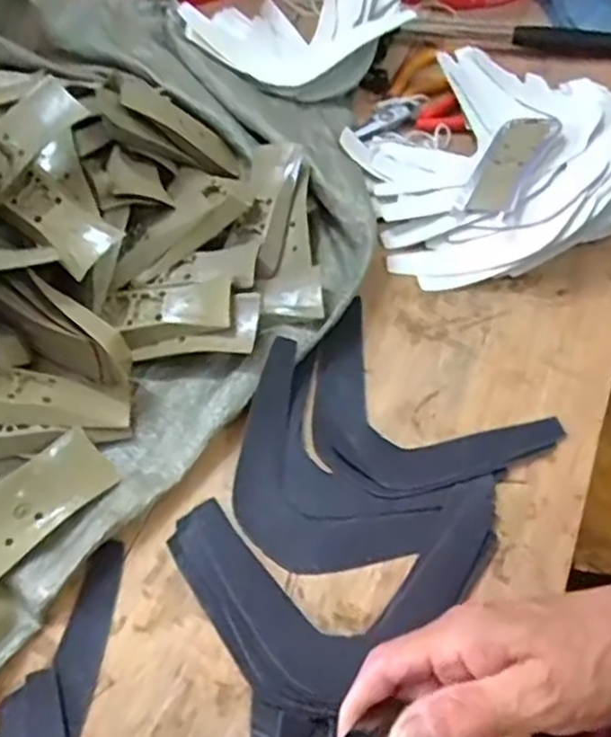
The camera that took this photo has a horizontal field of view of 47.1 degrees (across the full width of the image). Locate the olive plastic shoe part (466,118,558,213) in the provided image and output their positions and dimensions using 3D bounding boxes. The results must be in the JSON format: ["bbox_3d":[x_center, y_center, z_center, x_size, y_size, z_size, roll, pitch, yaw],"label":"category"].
[{"bbox_3d":[0.154,-0.153,0.522,0.030,0.005,0.106,25,63,17],"label":"olive plastic shoe part"}]

